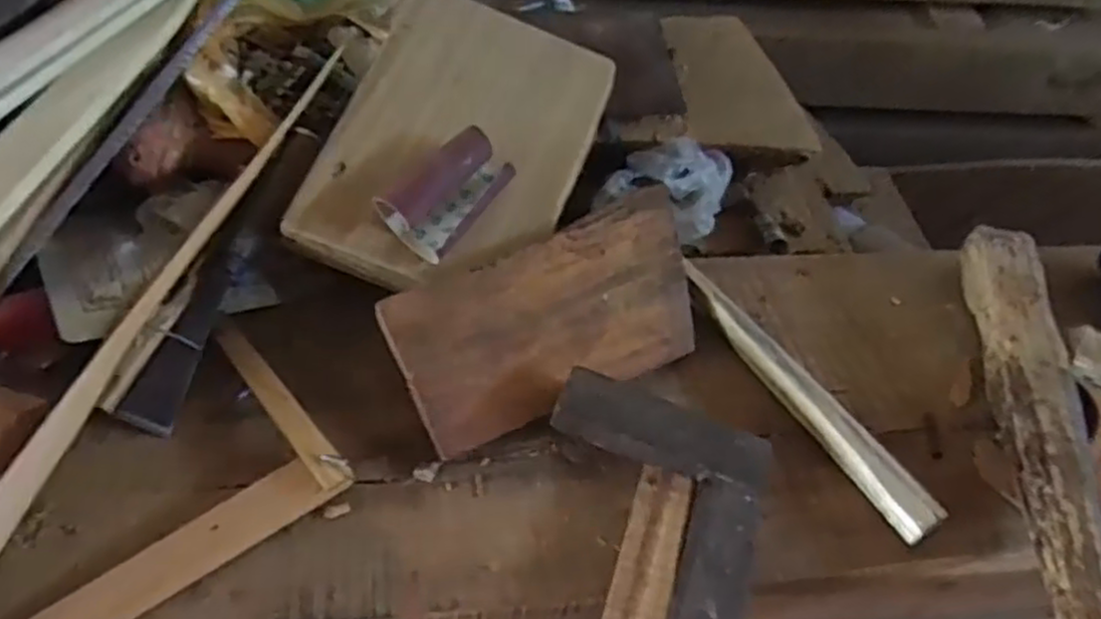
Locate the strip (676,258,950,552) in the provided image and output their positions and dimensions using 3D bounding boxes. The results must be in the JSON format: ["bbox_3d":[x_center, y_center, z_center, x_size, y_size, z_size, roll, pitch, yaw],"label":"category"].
[{"bbox_3d":[0.180,0.055,0.555,0.031,0.014,0.257,-40,54,6],"label":"strip"}]

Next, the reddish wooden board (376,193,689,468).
[{"bbox_3d":[0.011,0.000,0.565,0.258,0.016,0.133,-23,76,-25],"label":"reddish wooden board"}]

